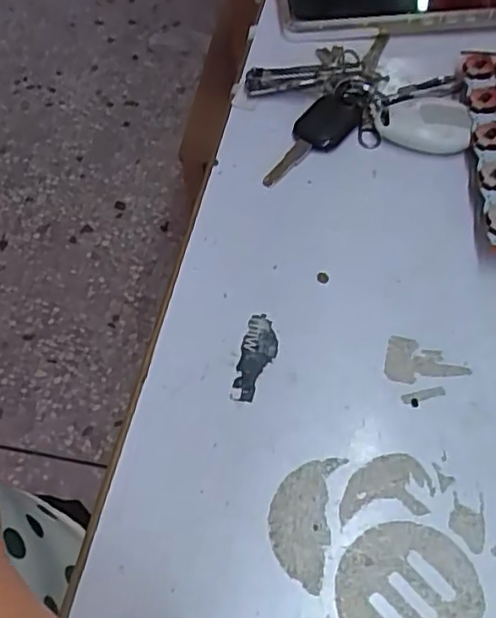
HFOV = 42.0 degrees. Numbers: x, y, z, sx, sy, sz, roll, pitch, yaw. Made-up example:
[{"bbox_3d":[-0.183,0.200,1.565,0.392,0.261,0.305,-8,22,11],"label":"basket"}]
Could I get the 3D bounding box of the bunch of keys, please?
[{"bbox_3d":[0.048,-0.129,0.380,0.126,0.023,0.080,-30,61,-18],"label":"bunch of keys"}]

